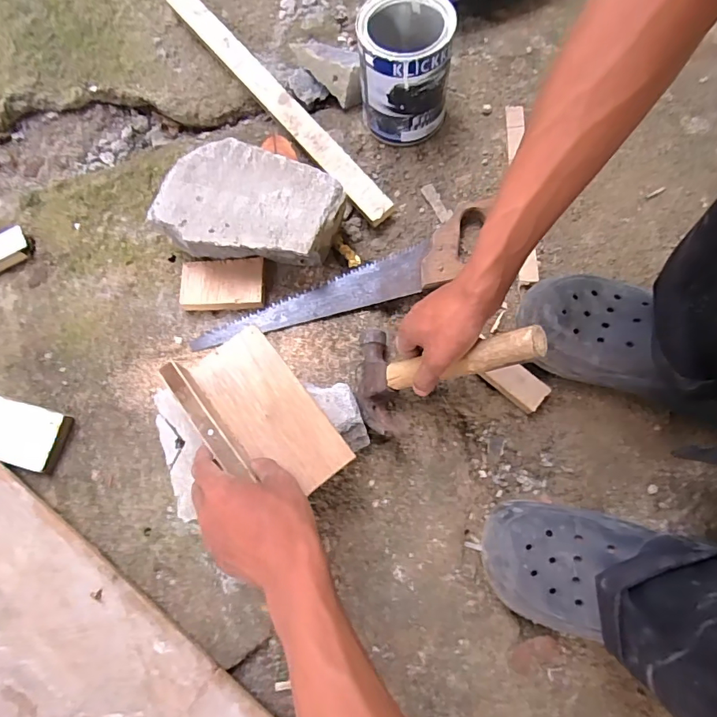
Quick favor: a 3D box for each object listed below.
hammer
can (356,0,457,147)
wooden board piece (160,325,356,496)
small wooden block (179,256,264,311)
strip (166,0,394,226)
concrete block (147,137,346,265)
[{"bbox_3d":[0.078,0.011,0.445,0.034,0.210,0.112,12,73,-40],"label":"hammer"},{"bbox_3d":[0.057,-0.356,0.568,0.109,0.130,0.112,0,77,1],"label":"can"},{"bbox_3d":[-0.095,0.053,0.430,0.095,0.039,0.171,-37,79,-7],"label":"wooden board piece"},{"bbox_3d":[-0.167,-0.091,0.566,0.100,0.019,0.061,-3,77,1],"label":"small wooden block"},{"bbox_3d":[-0.113,-0.352,0.614,0.037,0.015,0.456,-39,78,-4],"label":"strip"},{"bbox_3d":[-0.126,-0.170,0.553,0.196,0.081,0.148,24,79,6],"label":"concrete block"}]

